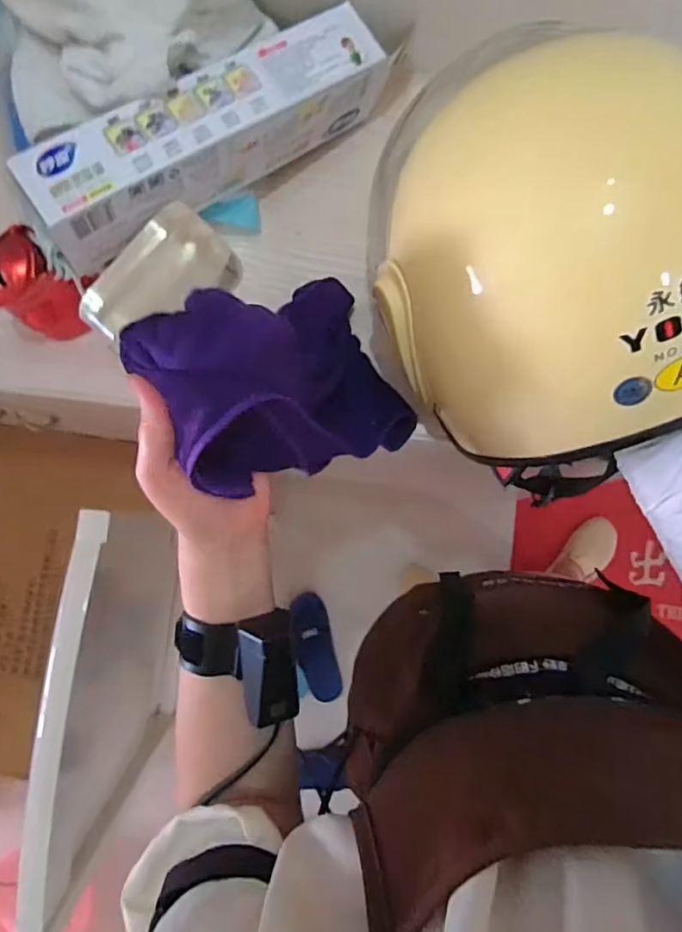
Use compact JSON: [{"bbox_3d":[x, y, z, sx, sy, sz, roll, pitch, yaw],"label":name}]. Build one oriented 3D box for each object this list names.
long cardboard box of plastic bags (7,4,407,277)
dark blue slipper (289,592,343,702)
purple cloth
[{"bbox_3d":[-0.094,-0.254,0.446,0.299,0.079,0.051,-34,82,-13],"label":"long cardboard box of plastic bags"},{"bbox_3d":[-0.057,0.424,1.332,0.080,0.031,0.242,-13,84,5],"label":"dark blue slipper"},{"bbox_3d":[-0.038,-0.064,0.394,0.086,0.223,0.141,-41,82,24],"label":"purple cloth"}]

